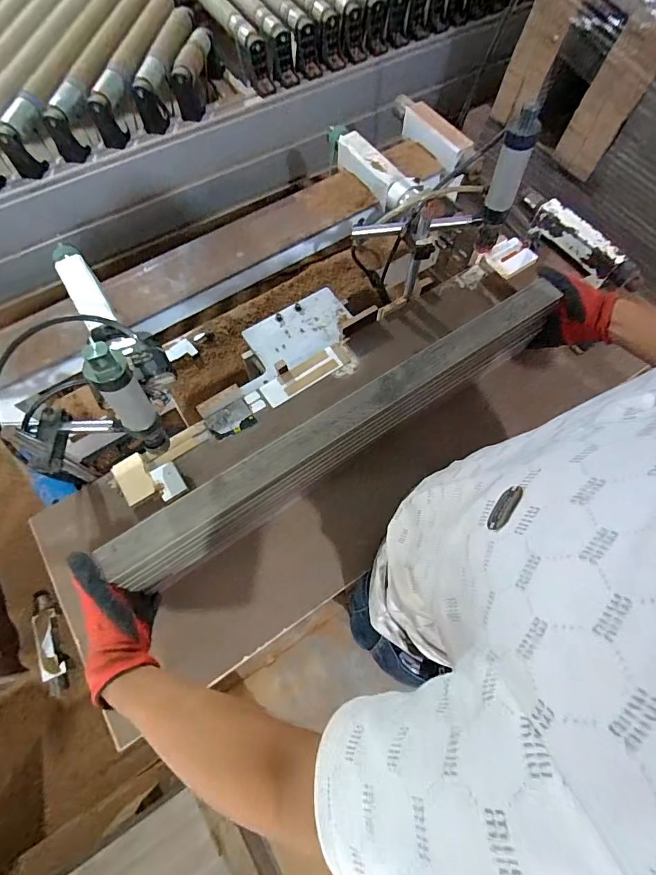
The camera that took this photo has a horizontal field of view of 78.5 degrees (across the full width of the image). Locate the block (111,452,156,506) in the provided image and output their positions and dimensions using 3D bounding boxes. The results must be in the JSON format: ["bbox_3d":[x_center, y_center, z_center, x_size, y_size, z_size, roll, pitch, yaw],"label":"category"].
[{"bbox_3d":[-0.324,0.069,0.669,0.052,0.011,0.078,-29,71,-12],"label":"block"}]

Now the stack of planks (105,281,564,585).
[{"bbox_3d":[0.041,-0.020,0.590,0.743,0.079,0.078,-32,72,-13],"label":"stack of planks"}]

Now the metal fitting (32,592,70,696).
[{"bbox_3d":[-0.880,0.638,1.272,0.072,0.061,0.331,-24,70,-11],"label":"metal fitting"}]

